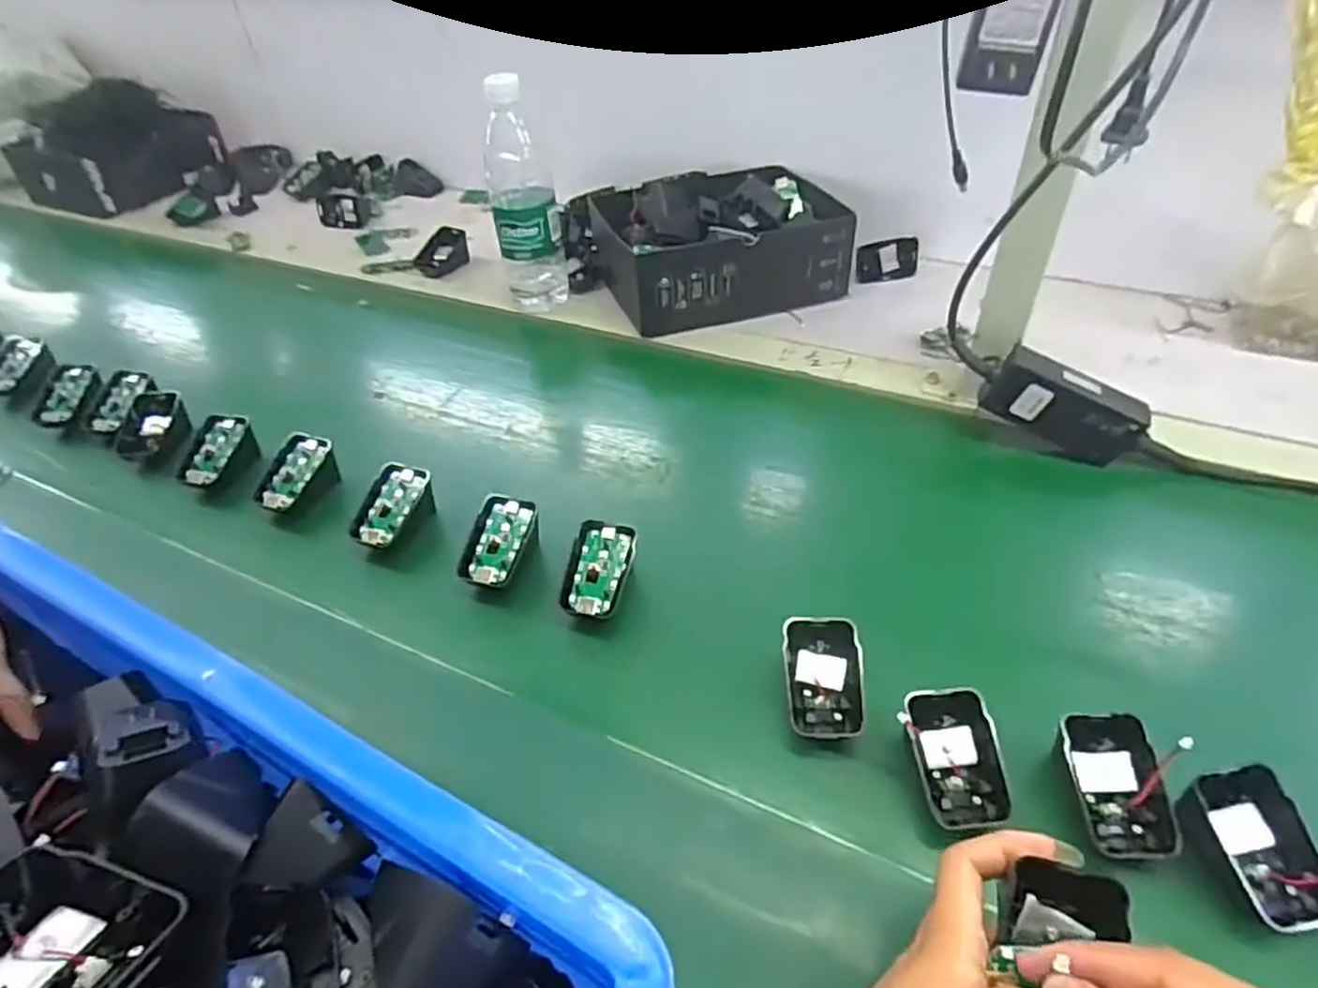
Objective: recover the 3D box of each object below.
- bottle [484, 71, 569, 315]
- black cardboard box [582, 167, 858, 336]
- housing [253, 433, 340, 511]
[{"bbox_3d":[-0.141,-0.298,0.744,0.065,0.235,0.059,-8,44,-2],"label":"bottle"},{"bbox_3d":[0.073,-0.276,0.795,0.258,0.092,0.167,-16,45,-11],"label":"black cardboard box"},{"bbox_3d":[-0.302,-0.012,0.602,0.039,0.042,0.069,16,48,21],"label":"housing"}]

